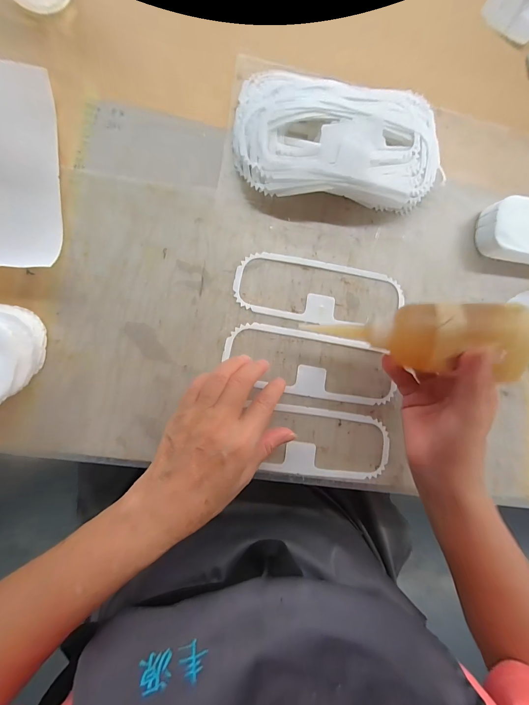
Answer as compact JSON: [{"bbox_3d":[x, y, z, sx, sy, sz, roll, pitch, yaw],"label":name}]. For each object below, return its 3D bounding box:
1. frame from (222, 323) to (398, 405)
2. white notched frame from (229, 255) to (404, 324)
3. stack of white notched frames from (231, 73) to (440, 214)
[{"bbox_3d":[0.052,0.012,0.323,0.191,0.004,0.070,9,86,-6],"label":"frame"},{"bbox_3d":[0.062,-0.067,0.330,0.188,0.004,0.067,8,86,-6],"label":"white notched frame"},{"bbox_3d":[0.087,-0.224,0.317,0.226,0.054,0.128,5,86,-7],"label":"stack of white notched frames"}]

